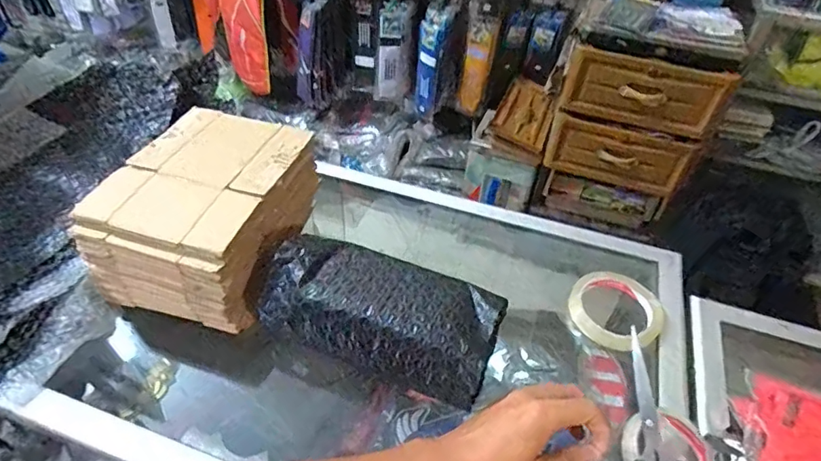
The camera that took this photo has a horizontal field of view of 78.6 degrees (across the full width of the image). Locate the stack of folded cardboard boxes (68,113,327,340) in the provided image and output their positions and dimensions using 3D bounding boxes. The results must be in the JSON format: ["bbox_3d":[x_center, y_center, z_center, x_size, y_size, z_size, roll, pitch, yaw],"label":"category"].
[{"bbox_3d":[-0.219,-0.019,0.554,0.162,0.115,0.206,15,46,11],"label":"stack of folded cardboard boxes"}]

